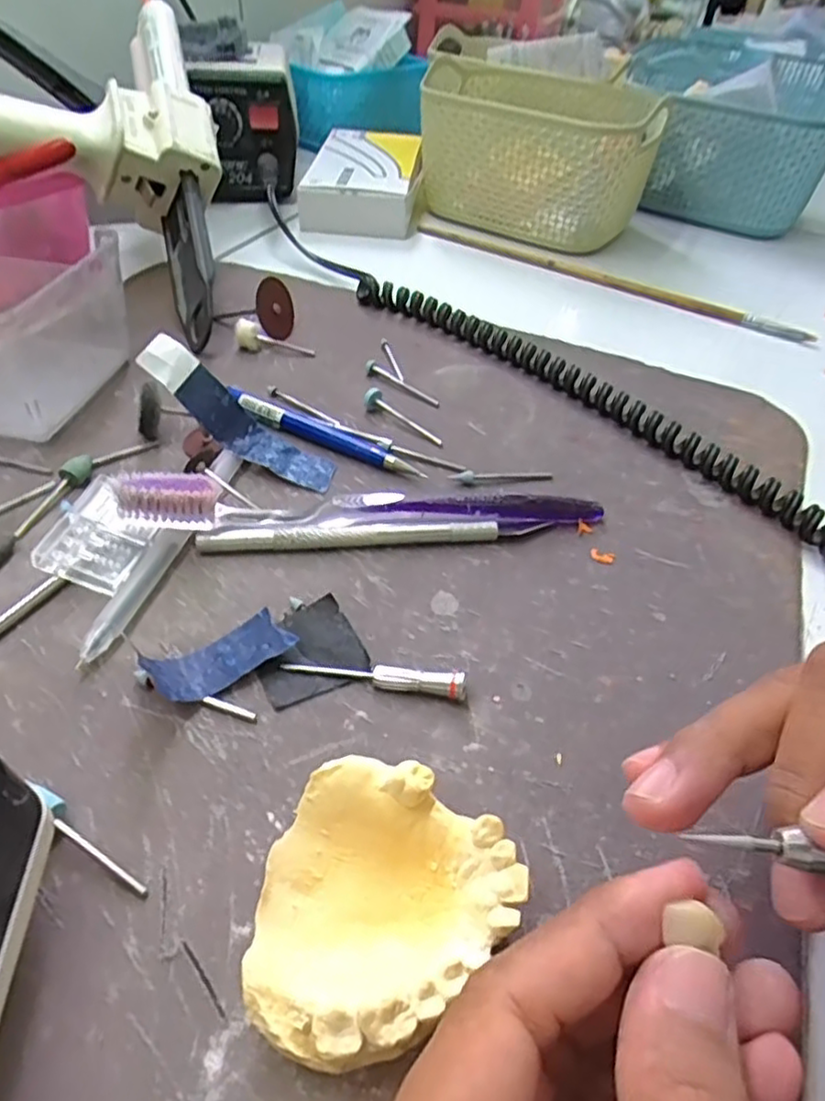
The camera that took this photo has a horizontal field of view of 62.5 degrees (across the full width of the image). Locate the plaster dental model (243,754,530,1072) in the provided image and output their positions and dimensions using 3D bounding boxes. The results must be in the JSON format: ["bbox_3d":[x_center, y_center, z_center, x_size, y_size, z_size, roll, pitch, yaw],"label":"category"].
[{"bbox_3d":[-0.011,0.086,0.163,0.056,0.023,0.062,31,51,23],"label":"plaster dental model"}]

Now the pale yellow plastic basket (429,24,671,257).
[{"bbox_3d":[0.084,-0.296,0.509,0.175,0.086,0.136,26,49,19],"label":"pale yellow plastic basket"}]

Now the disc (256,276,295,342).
[{"bbox_3d":[-0.074,-0.131,0.369,0.004,0.032,0.032,4,57,28],"label":"disc"}]

